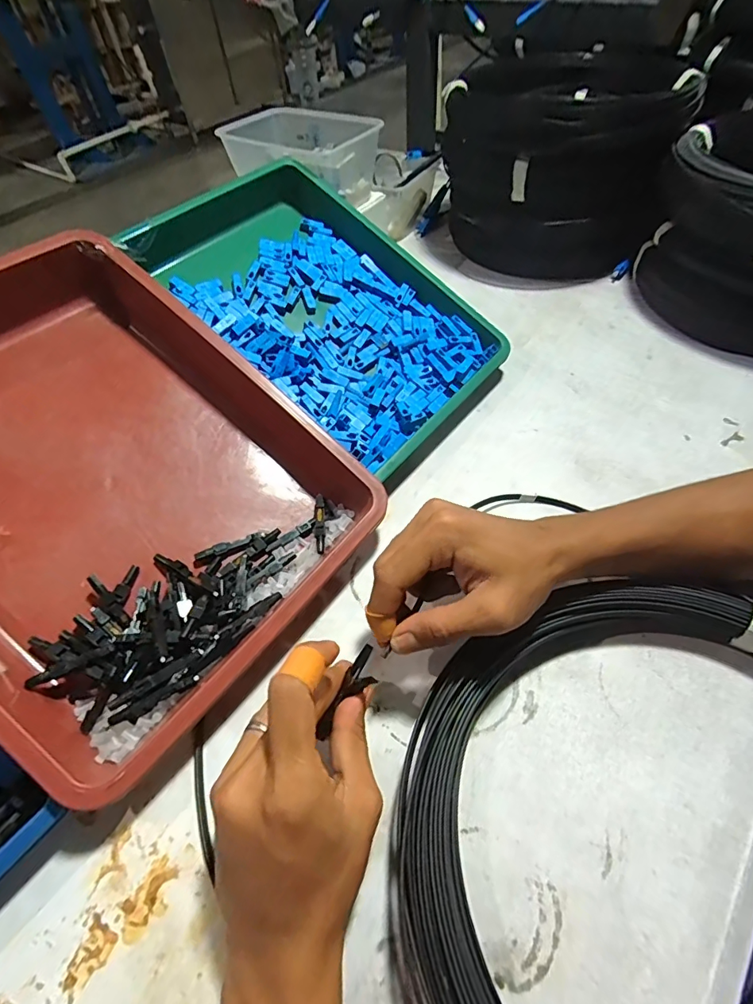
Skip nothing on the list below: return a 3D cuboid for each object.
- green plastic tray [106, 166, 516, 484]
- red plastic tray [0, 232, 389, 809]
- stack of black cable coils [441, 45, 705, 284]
[{"bbox_3d":[-0.051,-0.190,0.439,0.320,0.047,0.209,41,66,7],"label":"green plastic tray"},{"bbox_3d":[-0.204,-0.026,0.330,0.360,0.065,0.266,40,62,7],"label":"red plastic tray"},{"bbox_3d":[0.233,-0.424,0.590,0.242,0.176,0.271,17,56,17],"label":"stack of black cable coils"}]

